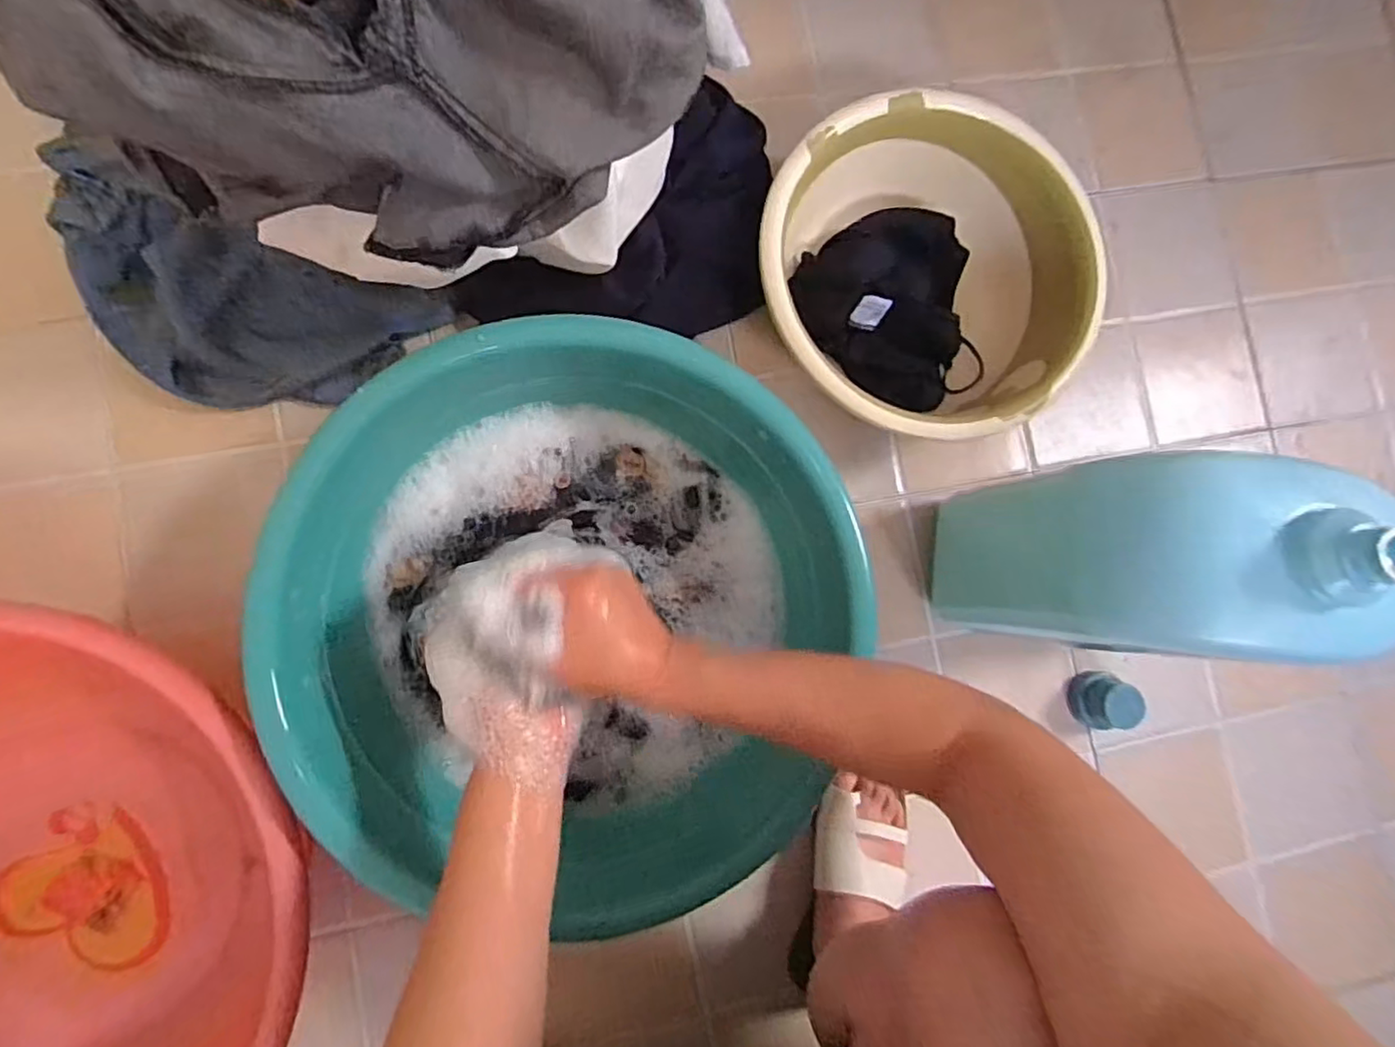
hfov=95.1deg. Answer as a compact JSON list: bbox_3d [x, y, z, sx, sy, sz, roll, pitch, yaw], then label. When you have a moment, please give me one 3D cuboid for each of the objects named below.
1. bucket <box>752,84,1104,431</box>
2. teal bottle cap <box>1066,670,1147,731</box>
[{"bbox_3d":[0.208,-0.233,0.630,0.316,0.129,0.300,10,85,-6],"label":"bucket"},{"bbox_3d":[0.420,0.185,0.663,0.050,0.054,0.055,0,87,-8],"label":"teal bottle cap"}]

